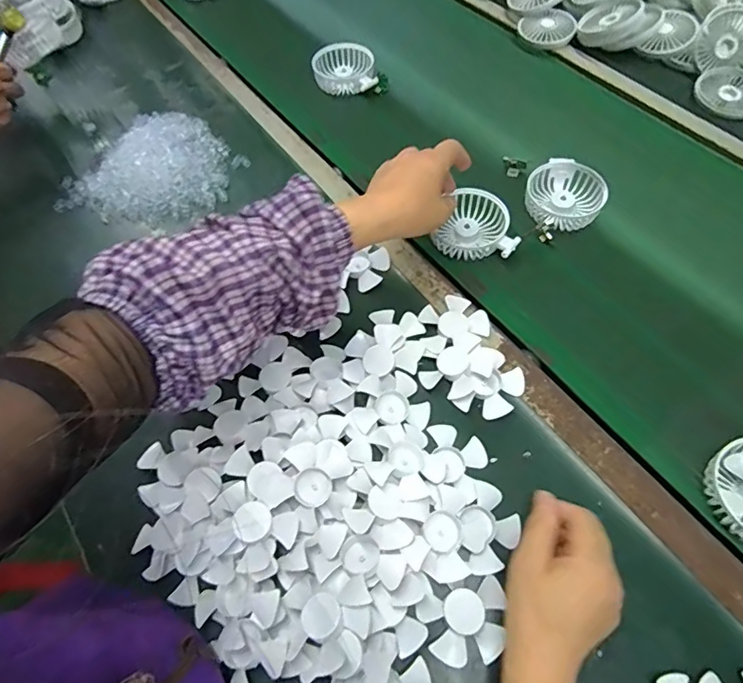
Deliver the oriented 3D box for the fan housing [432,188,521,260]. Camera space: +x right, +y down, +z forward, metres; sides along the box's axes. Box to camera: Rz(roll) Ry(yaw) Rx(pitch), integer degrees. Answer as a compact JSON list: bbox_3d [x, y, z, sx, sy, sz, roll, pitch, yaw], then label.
[{"bbox_3d":[0.129,-0.140,0.581,0.092,0.035,0.085,16,61,12],"label":"fan housing"}]

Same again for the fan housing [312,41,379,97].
[{"bbox_3d":[-0.043,-0.417,0.754,0.091,0.035,0.109,-10,59,-3],"label":"fan housing"}]

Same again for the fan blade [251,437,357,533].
[{"bbox_3d":[-0.056,0.124,0.417,0.085,0.019,0.068,-19,60,-9],"label":"fan blade"}]

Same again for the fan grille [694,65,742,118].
[{"bbox_3d":[0.501,-0.348,0.677,0.088,0.021,0.082,-1,59,2],"label":"fan grille"}]

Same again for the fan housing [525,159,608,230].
[{"bbox_3d":[0.237,-0.179,0.600,0.086,0.032,0.093,-1,59,2],"label":"fan housing"}]

